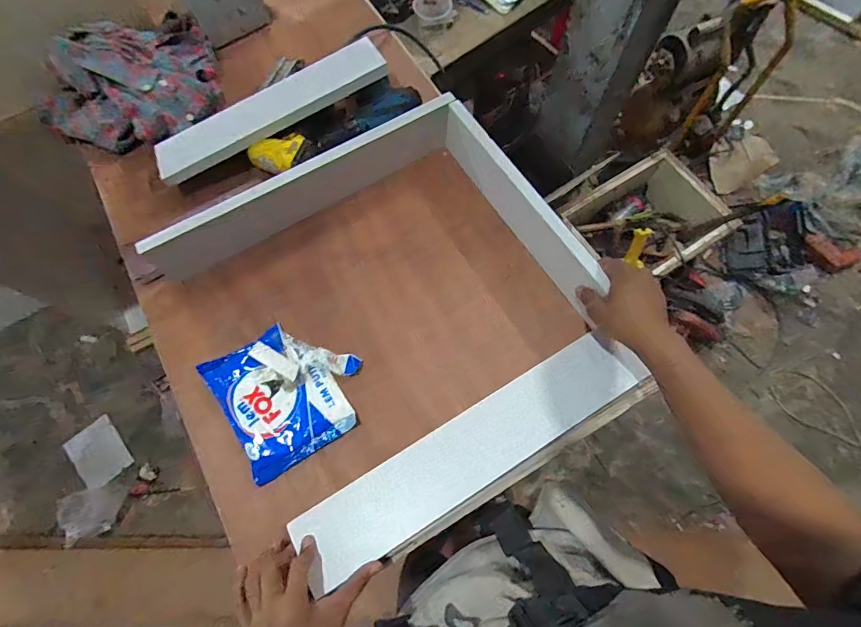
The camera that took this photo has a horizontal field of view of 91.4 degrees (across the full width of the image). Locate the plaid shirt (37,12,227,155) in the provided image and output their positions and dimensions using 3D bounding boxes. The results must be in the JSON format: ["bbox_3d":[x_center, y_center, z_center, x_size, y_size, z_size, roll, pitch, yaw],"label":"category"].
[{"bbox_3d":[-0.487,-0.391,0.705,0.225,0.088,0.301,38,75,12],"label":"plaid shirt"}]

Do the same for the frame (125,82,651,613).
[{"bbox_3d":[-0.044,-0.005,0.574,0.491,0.101,0.539,-31,73,-10],"label":"frame"}]

